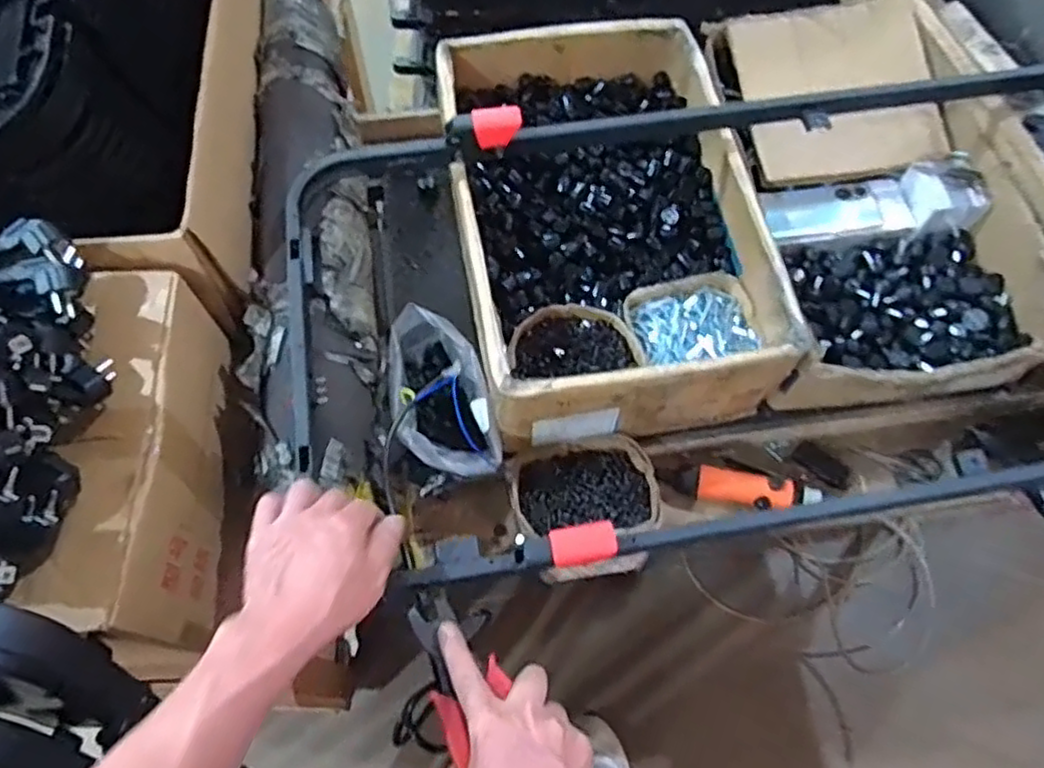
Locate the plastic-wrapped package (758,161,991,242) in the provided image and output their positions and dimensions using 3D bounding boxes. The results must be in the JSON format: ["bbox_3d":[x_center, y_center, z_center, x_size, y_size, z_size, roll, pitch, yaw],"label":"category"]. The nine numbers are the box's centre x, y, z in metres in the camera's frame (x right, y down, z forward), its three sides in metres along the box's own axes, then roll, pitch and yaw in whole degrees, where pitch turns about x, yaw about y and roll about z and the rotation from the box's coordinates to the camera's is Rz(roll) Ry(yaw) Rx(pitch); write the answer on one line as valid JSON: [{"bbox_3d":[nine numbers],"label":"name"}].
[{"bbox_3d":[0.472,-0.248,0.962,0.286,0.053,0.090,-5,66,-3],"label":"plastic-wrapped package"}]

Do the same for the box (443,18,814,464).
[{"bbox_3d":[0.101,-0.218,0.909,0.358,0.139,0.541,-9,66,-5],"label":"box"}]

